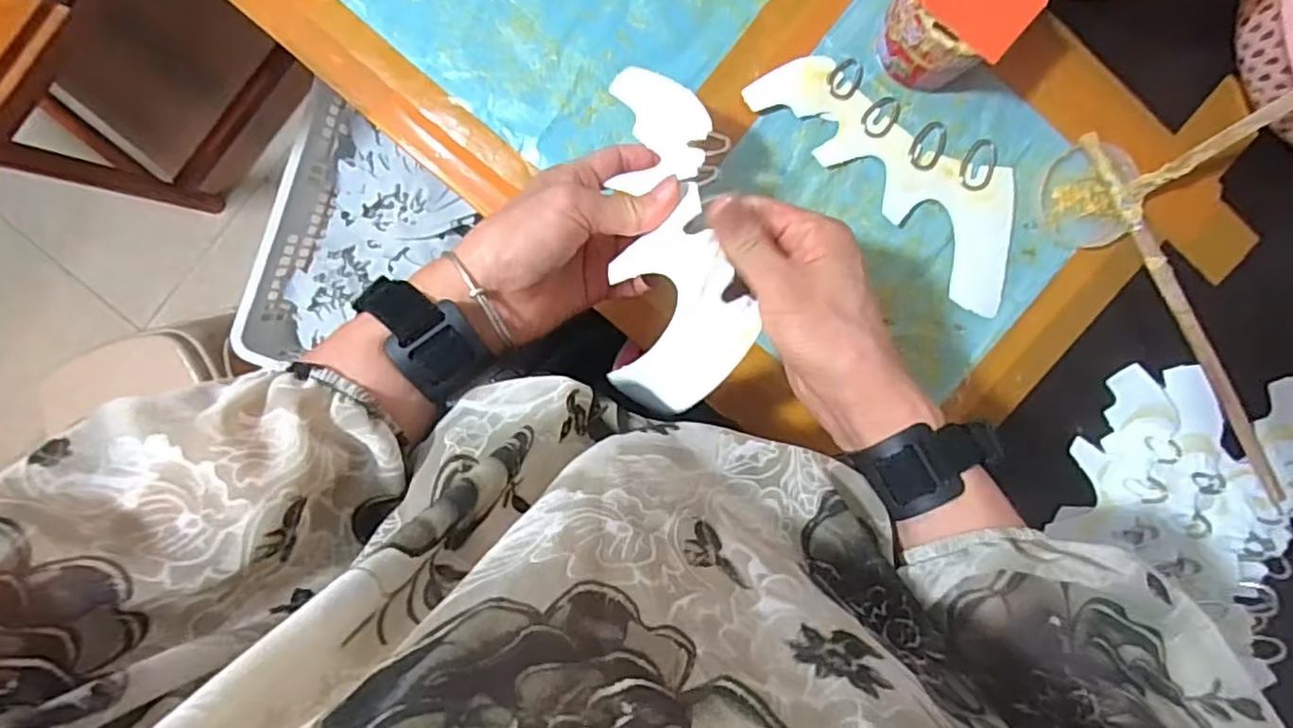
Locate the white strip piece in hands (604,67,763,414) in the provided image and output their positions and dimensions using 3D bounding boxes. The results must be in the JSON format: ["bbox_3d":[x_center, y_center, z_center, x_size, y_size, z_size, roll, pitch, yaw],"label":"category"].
[{"bbox_3d":[0.015,-0.073,0.352,0.066,0.045,0.183,-4,73,-1],"label":"white strip piece in hands"}]

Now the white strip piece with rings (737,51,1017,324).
[{"bbox_3d":[0.170,-0.132,0.437,0.212,0.007,0.079,39,93,-5],"label":"white strip piece with rings"}]

